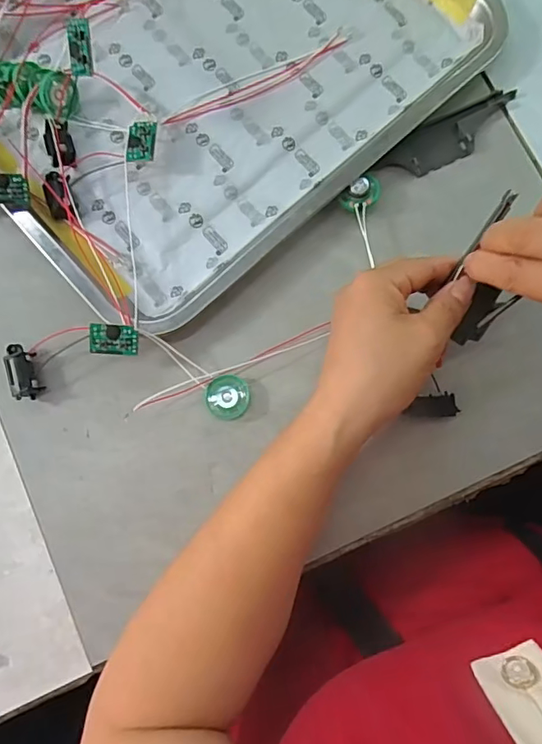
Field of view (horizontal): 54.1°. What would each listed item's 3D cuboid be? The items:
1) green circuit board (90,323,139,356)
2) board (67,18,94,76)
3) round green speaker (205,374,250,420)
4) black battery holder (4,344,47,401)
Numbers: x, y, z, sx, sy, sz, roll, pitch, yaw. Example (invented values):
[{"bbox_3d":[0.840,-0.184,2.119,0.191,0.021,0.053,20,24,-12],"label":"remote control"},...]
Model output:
[{"bbox_3d":[-0.095,-0.020,0.321,0.028,0.004,0.018,3,89,-5],"label":"green circuit board"},{"bbox_3d":[-0.111,-0.189,0.310,0.014,0.004,0.029,6,121,2],"label":"board"},{"bbox_3d":[-0.027,0.016,0.340,0.028,0.006,0.028,0,80,0],"label":"round green speaker"},{"bbox_3d":[-0.157,0.000,0.338,0.016,0.016,0.035,-17,80,-3],"label":"black battery holder"}]

